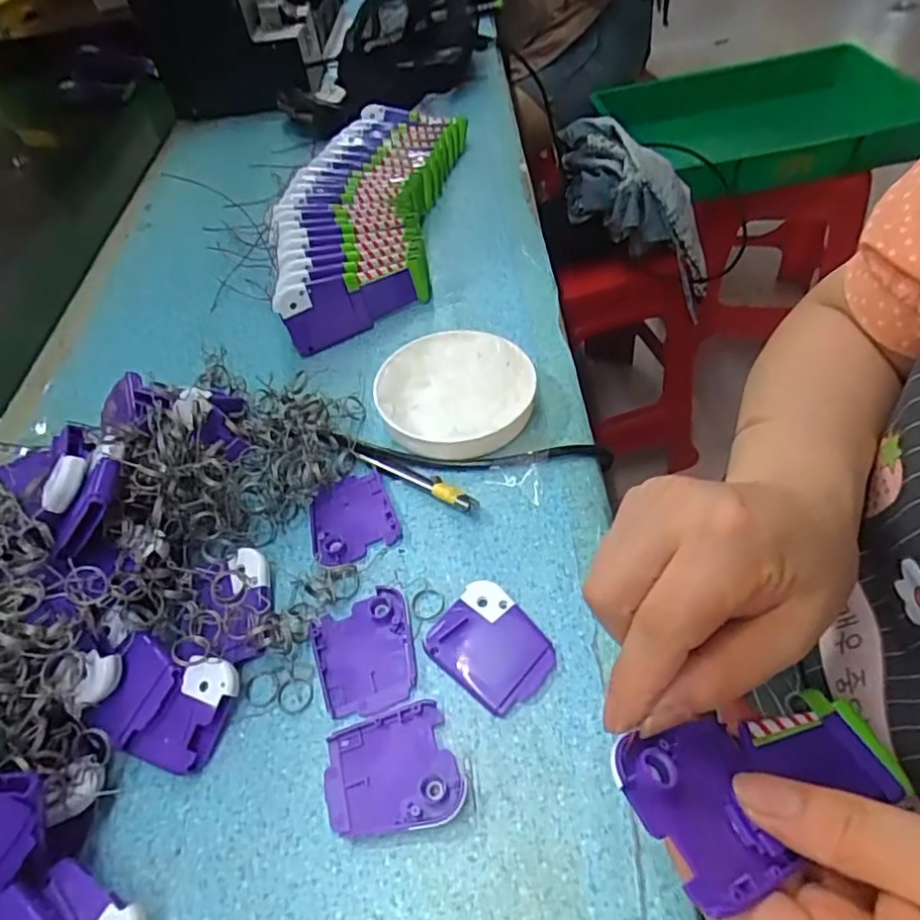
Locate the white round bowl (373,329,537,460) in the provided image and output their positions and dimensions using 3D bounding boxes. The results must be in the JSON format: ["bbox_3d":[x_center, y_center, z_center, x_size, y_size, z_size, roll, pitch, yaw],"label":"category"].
[{"bbox_3d":[-0.004,-0.046,0.413,0.102,0.027,0.094,-4,51,5],"label":"white round bowl"}]

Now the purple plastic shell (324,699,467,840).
[{"bbox_3d":[-0.033,0.145,0.282,0.060,0.007,0.053,-18,51,-7],"label":"purple plastic shell"}]

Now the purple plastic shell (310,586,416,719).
[{"bbox_3d":[-0.050,0.101,0.320,0.050,0.005,0.061,-17,51,-6],"label":"purple plastic shell"}]

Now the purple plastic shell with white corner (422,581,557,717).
[{"bbox_3d":[0.018,0.096,0.315,0.062,0.006,0.051,31,62,28],"label":"purple plastic shell with white corner"}]

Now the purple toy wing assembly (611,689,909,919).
[{"bbox_3d":[0.107,0.113,0.212,0.116,0.015,0.048,1,45,-28],"label":"purple toy wing assembly"}]

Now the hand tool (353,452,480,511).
[{"bbox_3d":[-0.028,0.011,0.381,0.088,0.013,0.014,23,58,24],"label":"hand tool"}]

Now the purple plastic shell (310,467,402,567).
[{"bbox_3d":[-0.068,0.034,0.375,0.051,0.007,0.058,-22,52,-9],"label":"purple plastic shell"}]

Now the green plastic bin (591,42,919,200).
[{"bbox_3d":[0.575,-0.616,1.145,0.540,0.128,0.367,-16,51,-8],"label":"green plastic bin"}]

